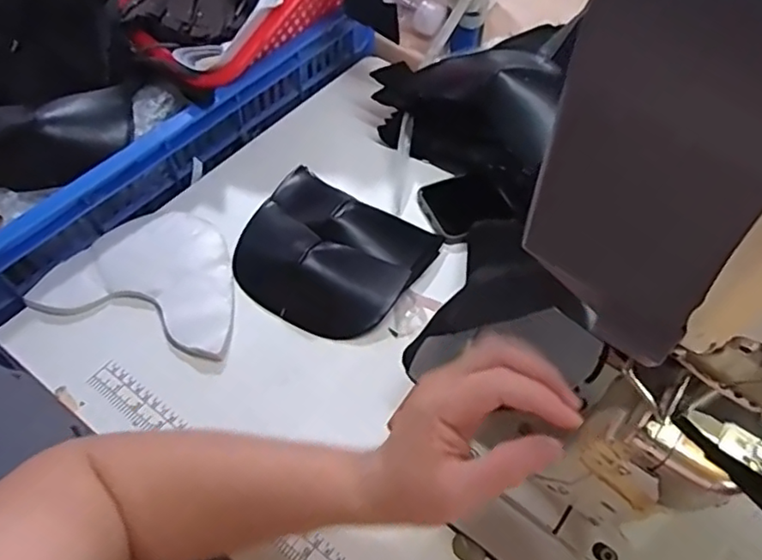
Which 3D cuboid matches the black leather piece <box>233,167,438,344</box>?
[{"bbox_3d":[-0.046,-0.028,0.549,0.167,0.034,0.143,21,57,13],"label":"black leather piece"}]

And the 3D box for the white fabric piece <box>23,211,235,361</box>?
[{"bbox_3d":[-0.204,-0.007,0.549,0.177,0.015,0.131,14,56,8],"label":"white fabric piece"}]

